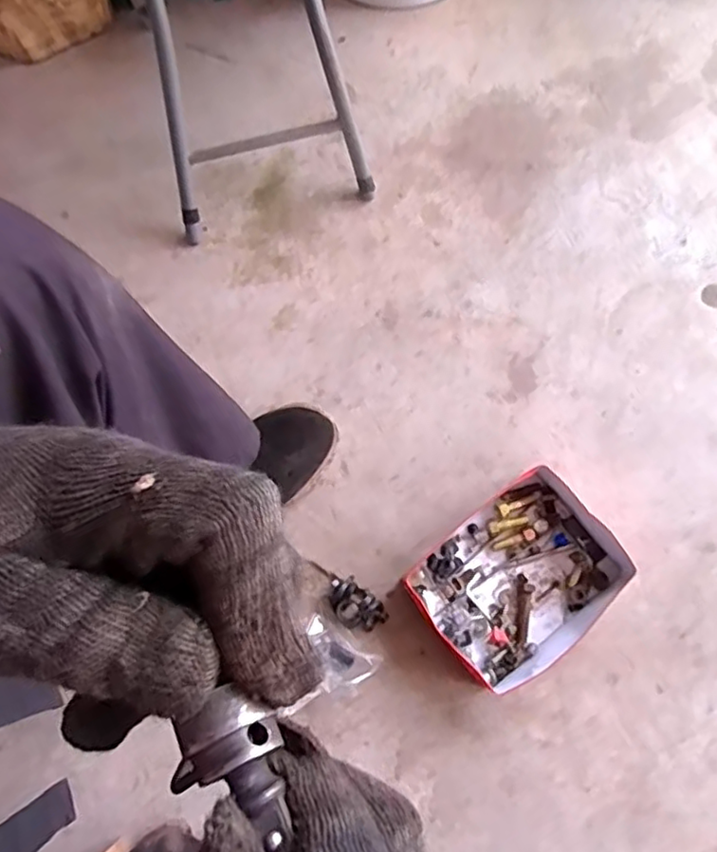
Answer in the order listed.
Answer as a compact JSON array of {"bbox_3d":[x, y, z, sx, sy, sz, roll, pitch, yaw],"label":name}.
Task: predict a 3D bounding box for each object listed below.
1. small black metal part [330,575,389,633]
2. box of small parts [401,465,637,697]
[{"bbox_3d":[-0.004,0.200,0.712,0.068,0.023,0.044,41,79,9],"label":"small black metal part"},{"bbox_3d":[0.173,0.168,0.705,0.206,0.053,0.161,-40,80,-9],"label":"box of small parts"}]

